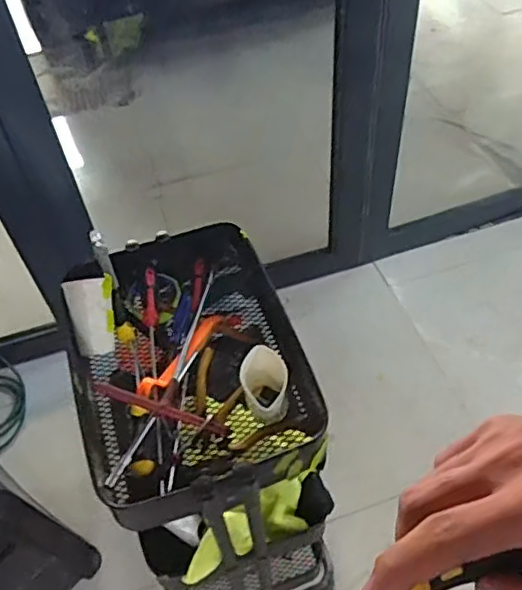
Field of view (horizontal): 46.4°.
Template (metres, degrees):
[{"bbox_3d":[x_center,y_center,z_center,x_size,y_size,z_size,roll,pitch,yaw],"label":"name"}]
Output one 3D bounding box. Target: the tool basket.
[{"bbox_3d":[-0.111,0.095,0.887,0.314,0.110,0.434,-15,52,-8],"label":"tool basket"}]

